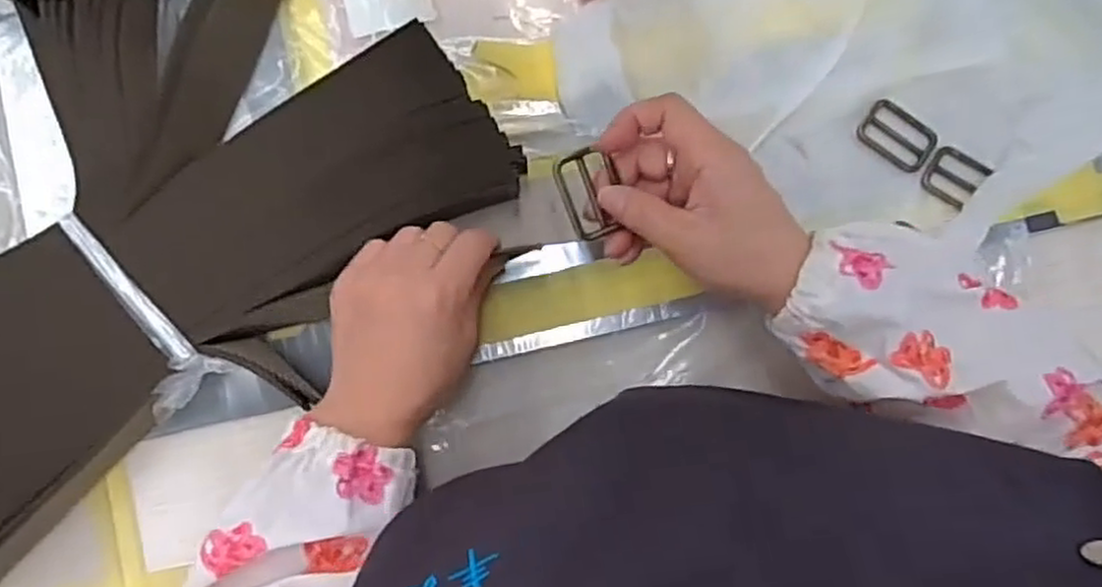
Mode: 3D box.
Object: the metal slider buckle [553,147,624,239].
[{"bbox_3d":[0.019,-0.048,0.353,0.026,0.009,0.043,-23,101,-7],"label":"metal slider buckle"}]

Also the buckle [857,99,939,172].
[{"bbox_3d":[0.205,-0.093,0.430,0.045,0.005,0.028,36,86,2],"label":"buckle"}]

